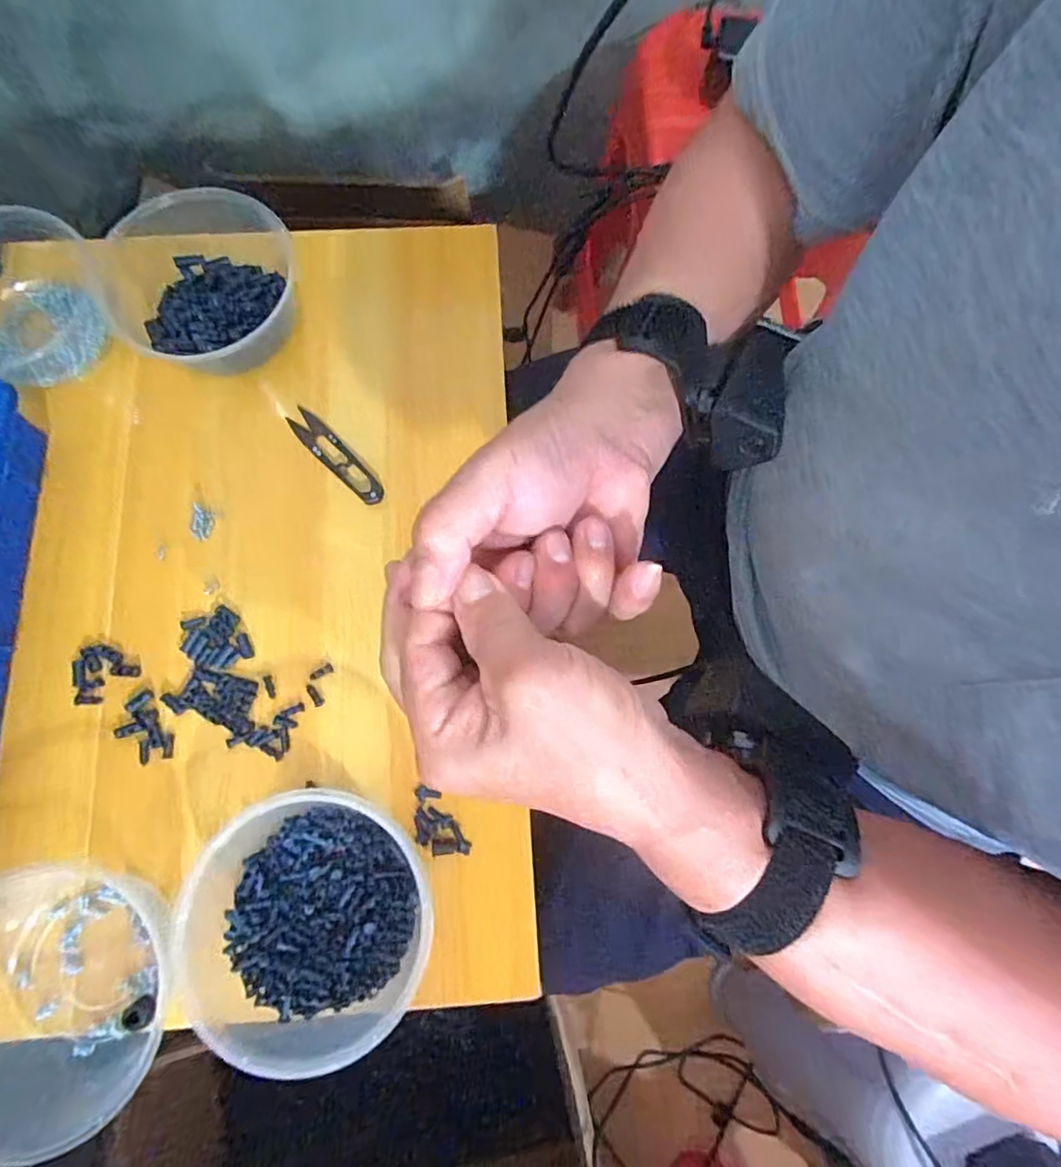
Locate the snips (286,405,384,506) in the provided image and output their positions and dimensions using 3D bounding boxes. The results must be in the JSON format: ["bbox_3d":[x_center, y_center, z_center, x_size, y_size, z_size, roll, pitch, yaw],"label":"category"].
[{"bbox_3d":[-0.150,-0.098,0.444,0.096,0.011,0.021,43,79,8],"label":"snips"}]

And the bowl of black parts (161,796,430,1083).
[{"bbox_3d":[-0.134,0.205,0.348,0.147,0.059,0.136,0,76,-2],"label":"bowl of black parts"}]

